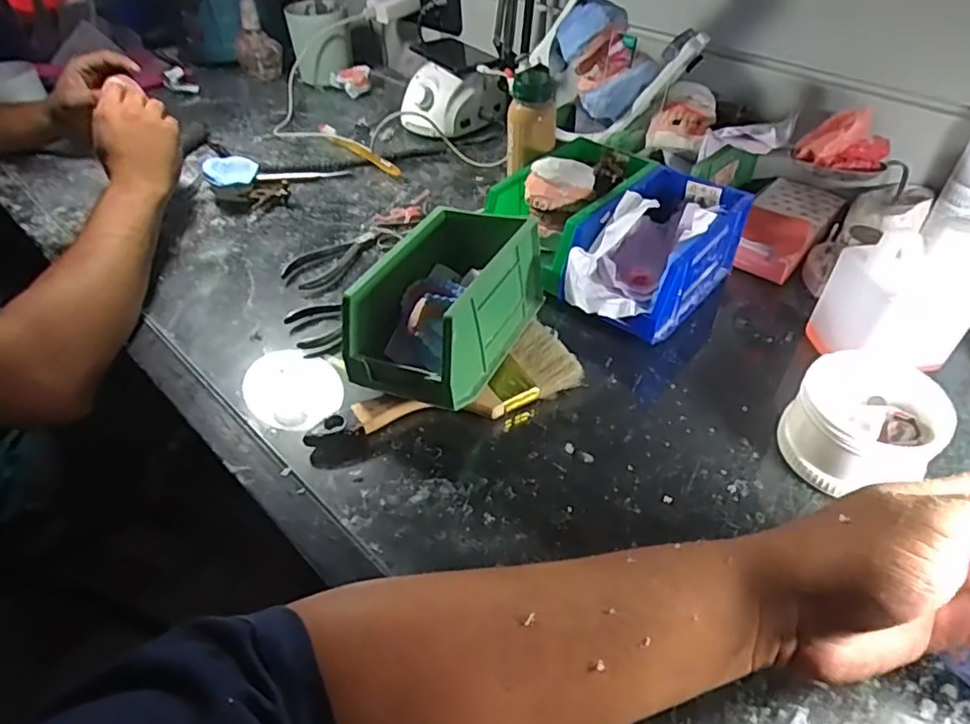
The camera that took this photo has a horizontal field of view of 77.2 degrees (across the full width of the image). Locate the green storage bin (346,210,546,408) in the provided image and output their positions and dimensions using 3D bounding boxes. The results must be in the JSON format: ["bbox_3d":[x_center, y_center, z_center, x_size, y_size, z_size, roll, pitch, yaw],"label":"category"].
[{"bbox_3d":[-0.026,-0.047,0.511,0.104,0.103,0.178,19,49,19],"label":"green storage bin"}]

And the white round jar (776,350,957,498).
[{"bbox_3d":[0.269,0.048,0.437,0.086,0.065,0.092,-1,46,1],"label":"white round jar"}]

